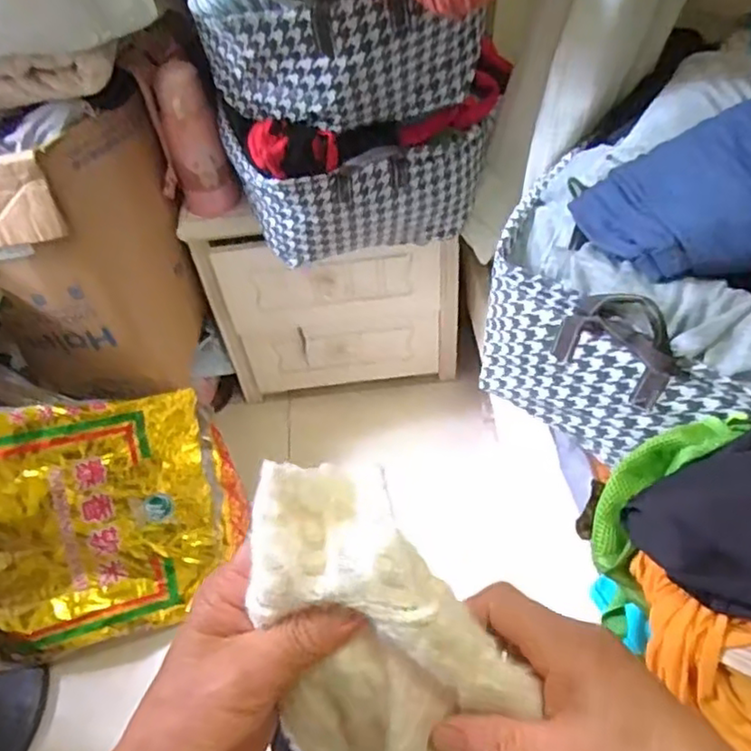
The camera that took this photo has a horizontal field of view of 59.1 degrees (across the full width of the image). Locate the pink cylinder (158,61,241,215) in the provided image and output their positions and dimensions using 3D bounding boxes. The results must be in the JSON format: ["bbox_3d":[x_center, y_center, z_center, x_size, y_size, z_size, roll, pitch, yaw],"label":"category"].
[{"bbox_3d":[-0.259,-0.334,0.961,0.080,0.211,0.072,-15,51,-7],"label":"pink cylinder"}]

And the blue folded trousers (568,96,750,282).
[{"bbox_3d":[0.294,-0.156,0.560,0.209,0.087,0.150,-6,50,0],"label":"blue folded trousers"}]

